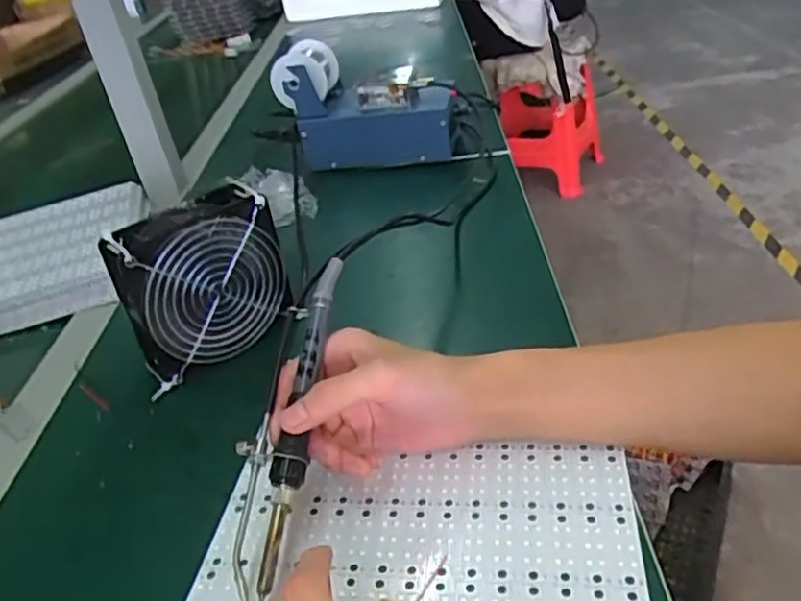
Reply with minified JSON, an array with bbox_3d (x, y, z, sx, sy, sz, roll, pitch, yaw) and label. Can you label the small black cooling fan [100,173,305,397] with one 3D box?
[{"bbox_3d":[-0.148,-0.010,0.535,0.123,0.124,0.053,-27,38,-27],"label":"small black cooling fan"}]

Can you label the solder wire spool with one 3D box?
[{"bbox_3d":[-0.112,-0.268,0.811,0.063,0.059,0.088,-3,33,10],"label":"solder wire spool"}]

